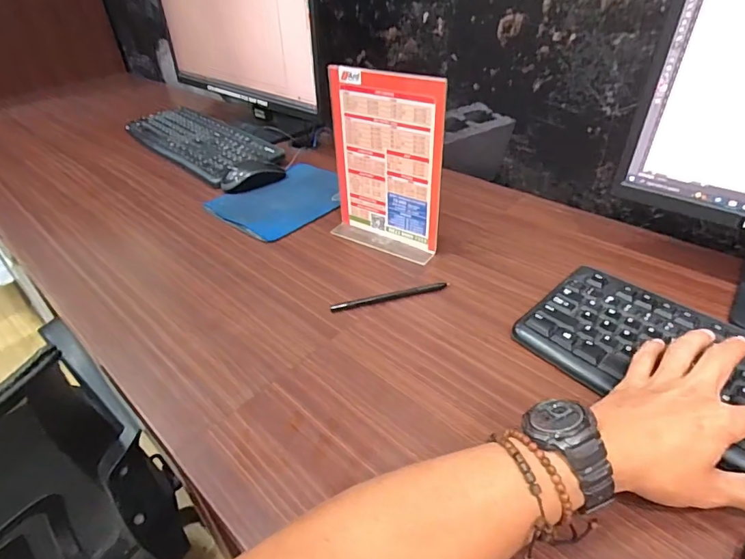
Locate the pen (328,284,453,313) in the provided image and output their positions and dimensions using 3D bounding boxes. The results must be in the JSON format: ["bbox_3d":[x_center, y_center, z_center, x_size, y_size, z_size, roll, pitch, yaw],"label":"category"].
[{"bbox_3d":[0.021,0.018,0.500,0.137,0.006,0.014,-11,37,-11],"label":"pen"}]

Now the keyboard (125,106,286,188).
[{"bbox_3d":[-0.360,-0.288,0.911,0.151,0.028,0.458,-31,45,-33],"label":"keyboard"}]

